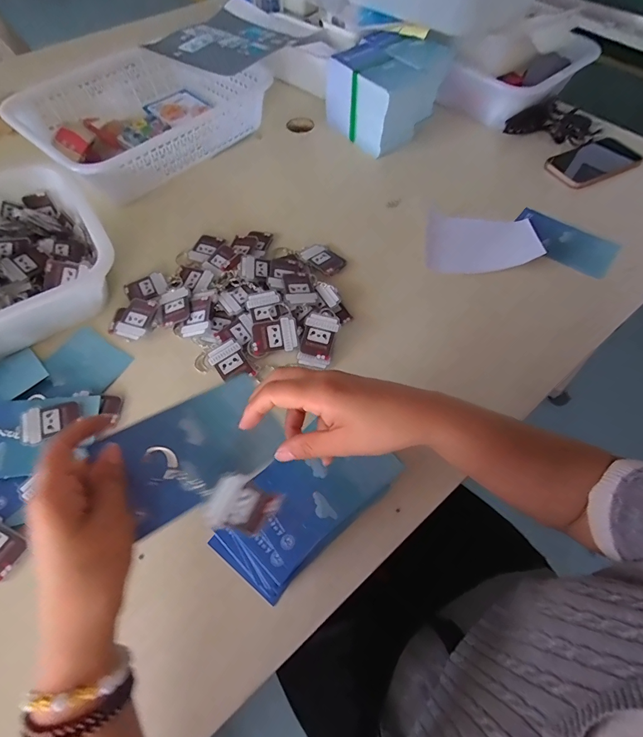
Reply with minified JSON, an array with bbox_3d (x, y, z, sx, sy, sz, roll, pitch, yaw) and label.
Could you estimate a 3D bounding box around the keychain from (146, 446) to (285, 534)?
[{"bbox_3d":[-0.078,0.092,0.281,0.103,0.016,0.038,34,61,-17],"label":"keychain"}]

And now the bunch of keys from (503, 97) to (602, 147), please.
[{"bbox_3d":[0.390,-0.416,0.641,0.152,0.040,0.059,10,61,5],"label":"bunch of keys"}]

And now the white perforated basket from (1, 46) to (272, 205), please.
[{"bbox_3d":[-0.286,-0.412,0.624,0.255,0.077,0.340,38,67,19],"label":"white perforated basket"}]

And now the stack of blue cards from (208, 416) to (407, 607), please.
[{"bbox_3d":[-0.012,0.121,0.351,0.168,0.032,0.082,-38,68,-19],"label":"stack of blue cards"}]

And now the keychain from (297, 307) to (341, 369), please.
[{"bbox_3d":[-0.002,-0.035,0.437,0.038,0.011,0.065,11,78,3],"label":"keychain"}]

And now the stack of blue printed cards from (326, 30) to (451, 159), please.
[{"bbox_3d":[0.101,-0.459,0.631,0.141,0.100,0.161,37,67,18],"label":"stack of blue printed cards"}]

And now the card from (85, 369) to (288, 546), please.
[{"bbox_3d":[-0.092,0.057,0.294,0.123,0.006,0.078,-26,69,-32],"label":"card"}]

